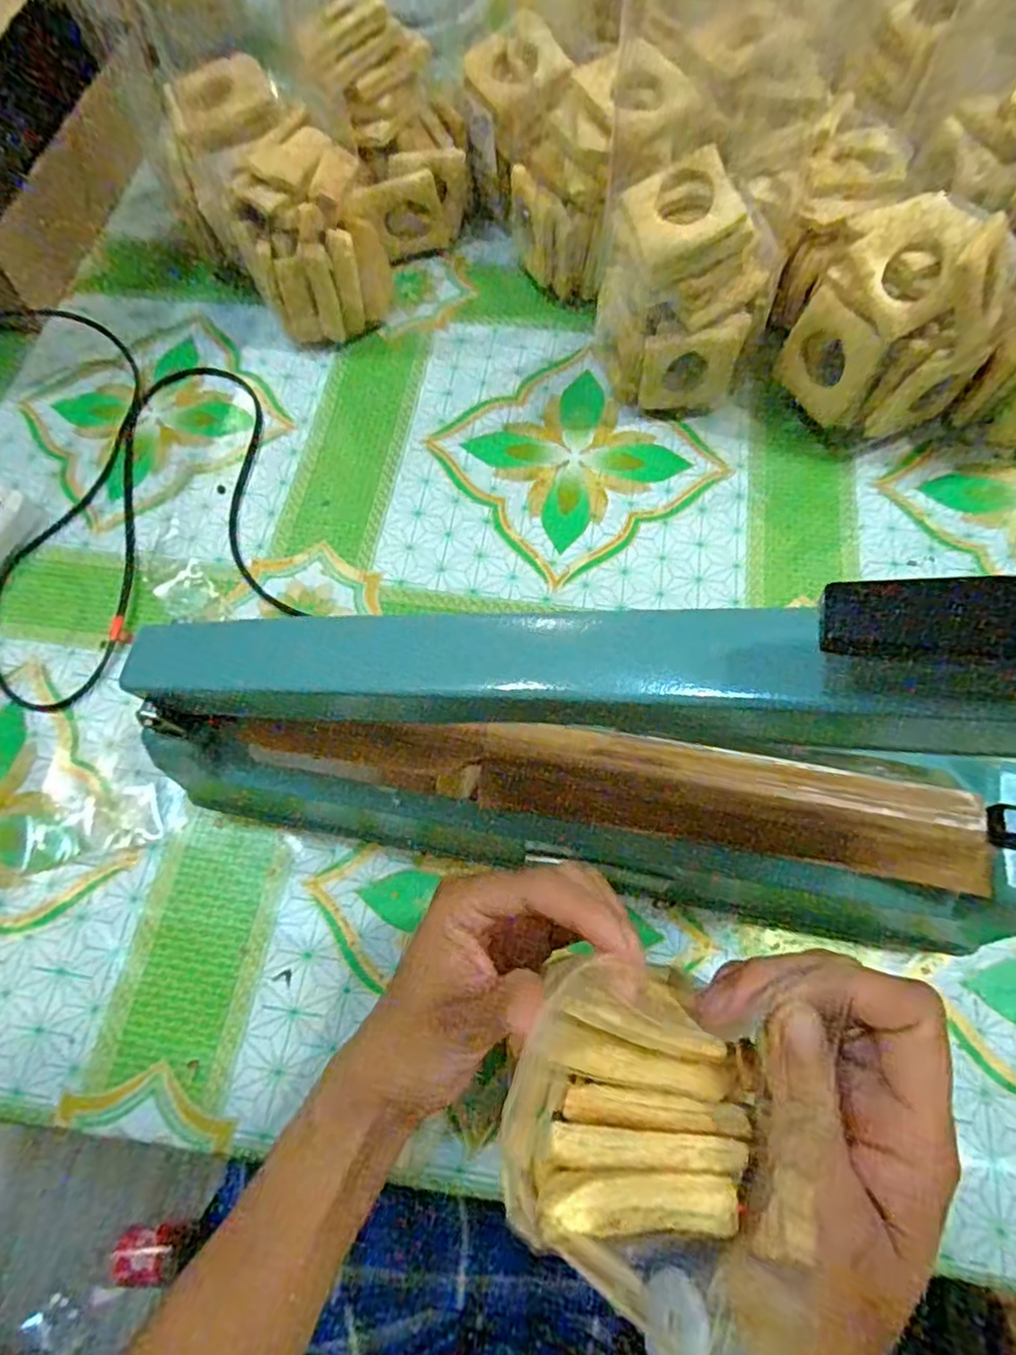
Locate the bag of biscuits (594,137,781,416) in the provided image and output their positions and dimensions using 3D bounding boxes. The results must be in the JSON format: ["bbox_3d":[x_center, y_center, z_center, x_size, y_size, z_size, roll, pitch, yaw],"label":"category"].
[{"bbox_3d":[0.107,-0.226,0.413,0.103,0.133,0.069,14,69,7],"label":"bag of biscuits"}]

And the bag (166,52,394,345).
[{"bbox_3d":[-0.161,-0.321,0.471,0.090,0.113,0.155,-37,71,-13],"label":"bag"}]

